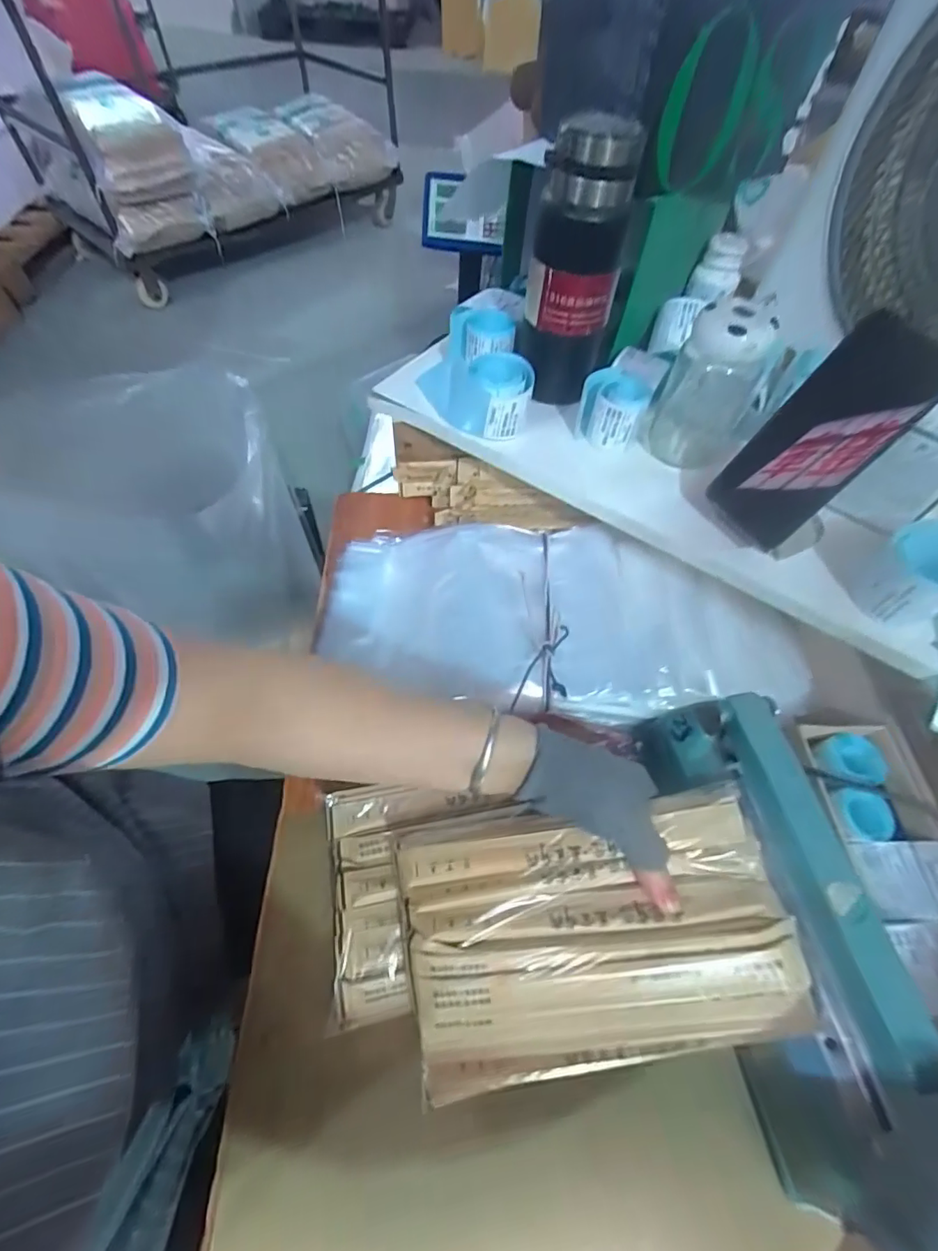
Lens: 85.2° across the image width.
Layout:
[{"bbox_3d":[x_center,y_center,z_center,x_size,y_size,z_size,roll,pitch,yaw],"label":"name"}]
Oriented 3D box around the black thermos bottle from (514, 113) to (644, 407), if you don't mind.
[{"bbox_3d":[0.096,-0.323,0.470,0.078,0.197,0.073,15,58,6],"label":"black thermos bottle"}]

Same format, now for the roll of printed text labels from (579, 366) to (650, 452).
[{"bbox_3d":[0.142,-0.214,0.502,0.064,0.048,0.068,1,58,-2],"label":"roll of printed text labels"}]

